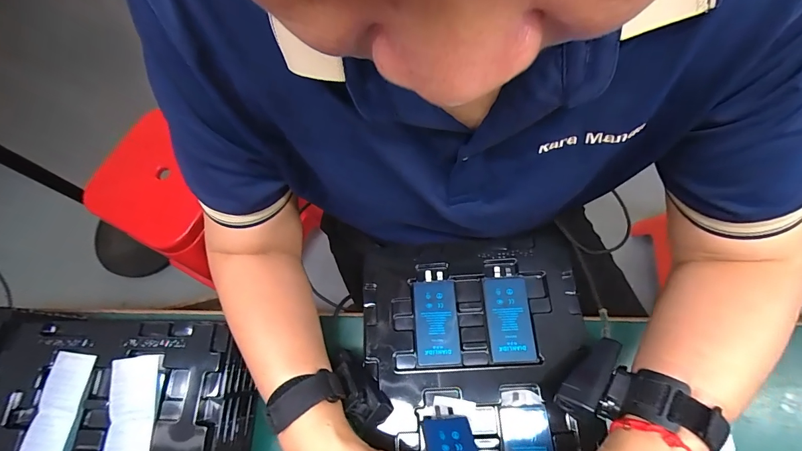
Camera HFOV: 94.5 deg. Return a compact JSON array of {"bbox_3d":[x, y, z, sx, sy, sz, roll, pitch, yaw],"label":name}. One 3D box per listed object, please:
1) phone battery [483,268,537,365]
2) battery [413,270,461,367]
[{"bbox_3d":[0.109,0.090,0.377,0.043,0.004,0.091,-5,68,8],"label":"phone battery"},{"bbox_3d":[0.035,0.096,0.384,0.044,0.004,0.093,-2,69,2],"label":"battery"}]

